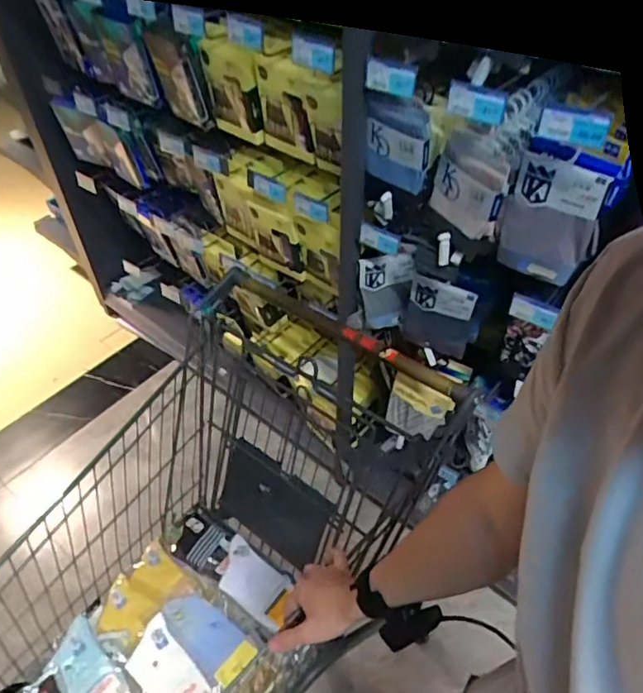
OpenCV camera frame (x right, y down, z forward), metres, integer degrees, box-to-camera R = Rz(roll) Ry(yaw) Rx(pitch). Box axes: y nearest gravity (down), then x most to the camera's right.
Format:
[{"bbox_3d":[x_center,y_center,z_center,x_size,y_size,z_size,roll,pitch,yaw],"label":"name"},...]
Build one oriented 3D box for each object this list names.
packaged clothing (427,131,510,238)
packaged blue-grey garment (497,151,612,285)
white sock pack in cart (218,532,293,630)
[{"bbox_3d":[0.225,-0.245,0.851,0.042,0.126,0.117,-23,51,-19],"label":"packaged clothing"},{"bbox_3d":[0.322,-0.177,0.788,0.125,0.164,0.027,26,38,29],"label":"packaged blue-grey garment"},{"bbox_3d":[-0.122,0.430,1.025,0.161,0.021,0.089,29,54,25],"label":"white sock pack in cart"}]

